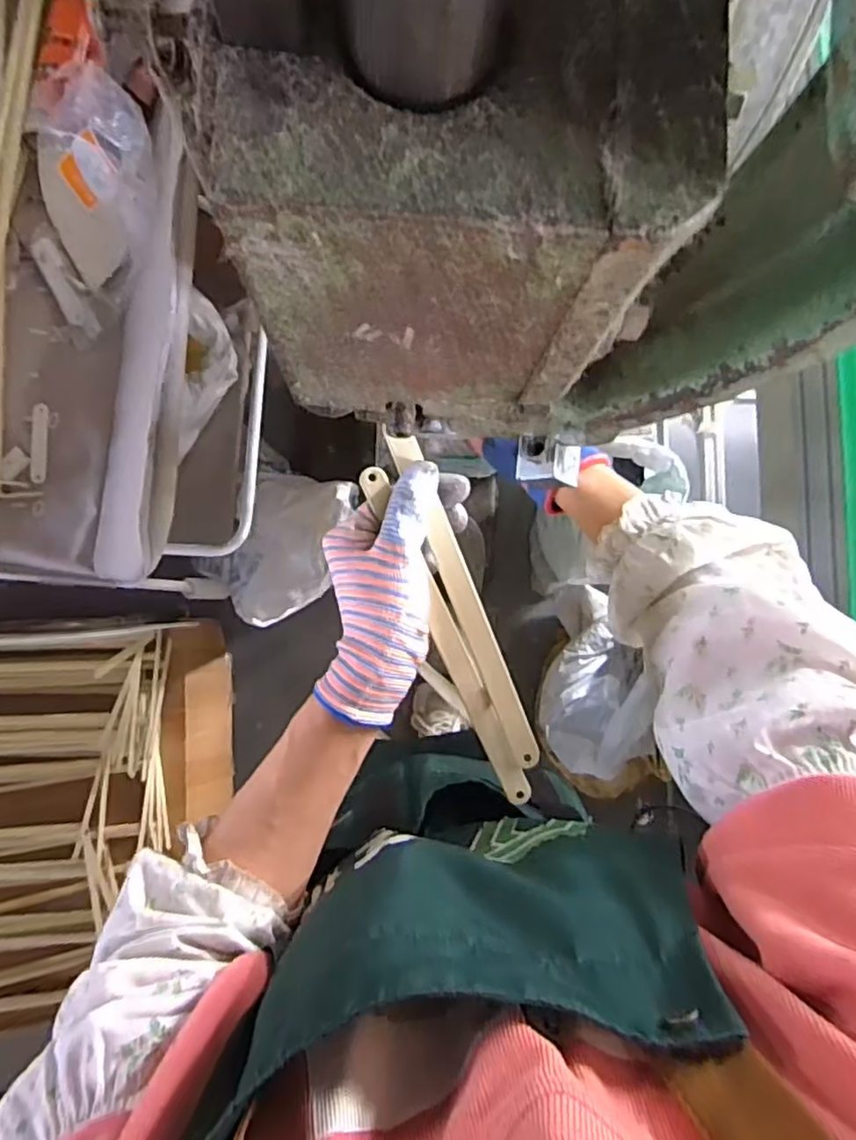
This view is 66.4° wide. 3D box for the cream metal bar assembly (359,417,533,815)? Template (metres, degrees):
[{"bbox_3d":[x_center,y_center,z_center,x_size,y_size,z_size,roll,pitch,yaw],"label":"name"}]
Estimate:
[{"bbox_3d":[0.015,0.035,0.401,0.046,0.010,0.233,-21,95,-4],"label":"cream metal bar assembly"}]

